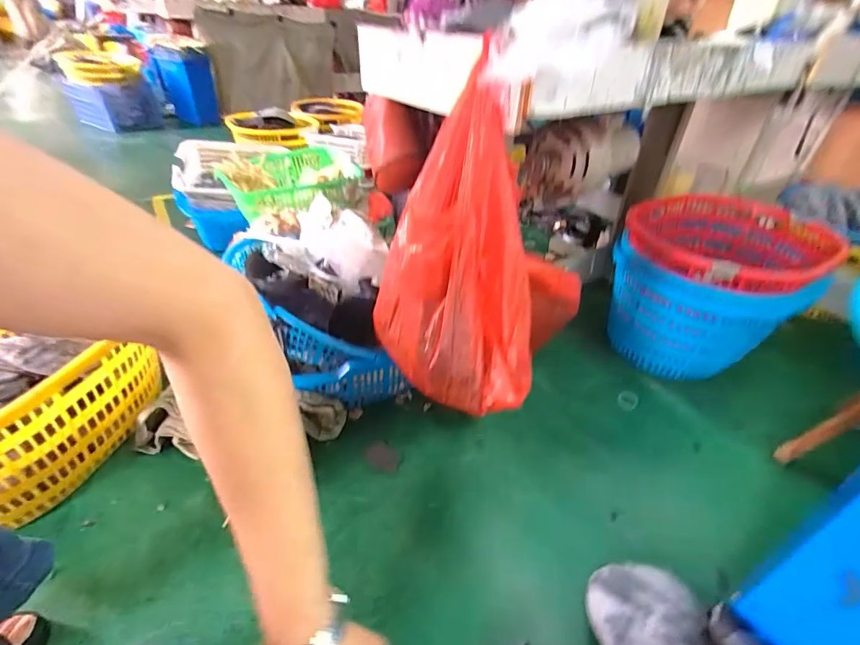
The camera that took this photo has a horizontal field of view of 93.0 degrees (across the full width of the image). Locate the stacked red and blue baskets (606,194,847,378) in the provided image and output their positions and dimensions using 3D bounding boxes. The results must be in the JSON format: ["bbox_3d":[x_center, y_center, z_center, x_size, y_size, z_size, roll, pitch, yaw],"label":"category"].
[{"bbox_3d":[0.819,-0.131,1.235,0.465,0.353,0.576,24,42,25],"label":"stacked red and blue baskets"}]

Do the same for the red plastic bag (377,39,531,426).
[{"bbox_3d":[0.033,-0.117,0.724,0.234,0.513,0.214,-1,13,-6],"label":"red plastic bag"}]

